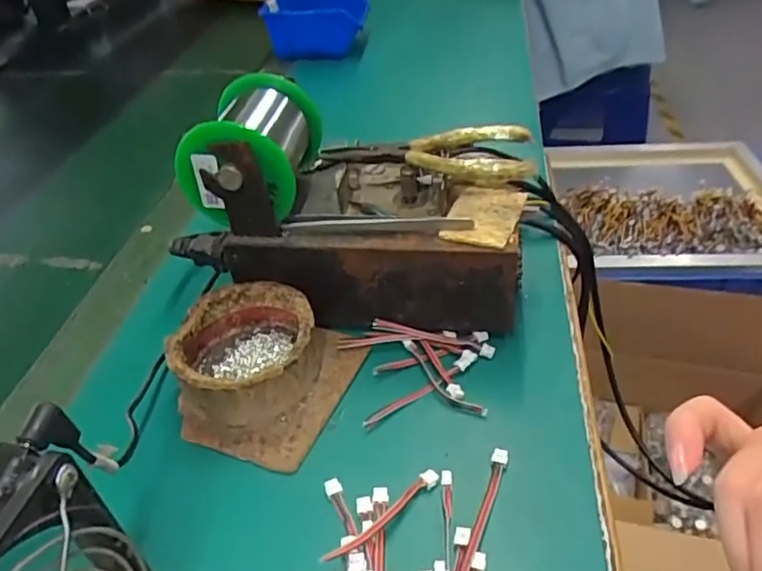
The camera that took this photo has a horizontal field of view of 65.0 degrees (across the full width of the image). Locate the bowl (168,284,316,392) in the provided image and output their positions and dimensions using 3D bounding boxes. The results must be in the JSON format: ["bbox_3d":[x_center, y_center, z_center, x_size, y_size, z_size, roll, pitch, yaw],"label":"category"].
[{"bbox_3d":[-0.080,0.038,0.358,0.081,0.041,0.082,-2,40,2],"label":"bowl"}]

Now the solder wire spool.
[{"bbox_3d":[-0.079,-0.089,0.370,0.071,0.058,0.083,3,40,8],"label":"solder wire spool"}]

